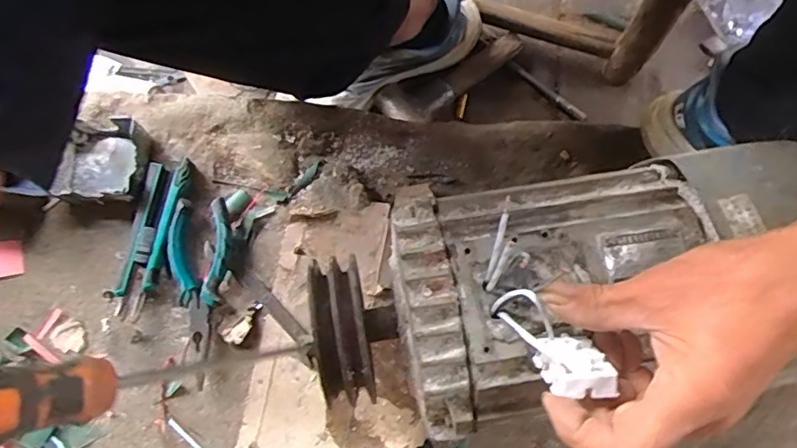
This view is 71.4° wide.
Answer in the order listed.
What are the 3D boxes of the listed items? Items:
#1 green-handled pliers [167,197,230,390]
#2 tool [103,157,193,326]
[{"bbox_3d":[-0.175,0.057,0.484,0.050,0.024,0.155,0,77,1],"label":"green-handled pliers"},{"bbox_3d":[-0.223,0.011,0.497,0.038,0.024,0.147,15,78,4],"label":"tool"}]

